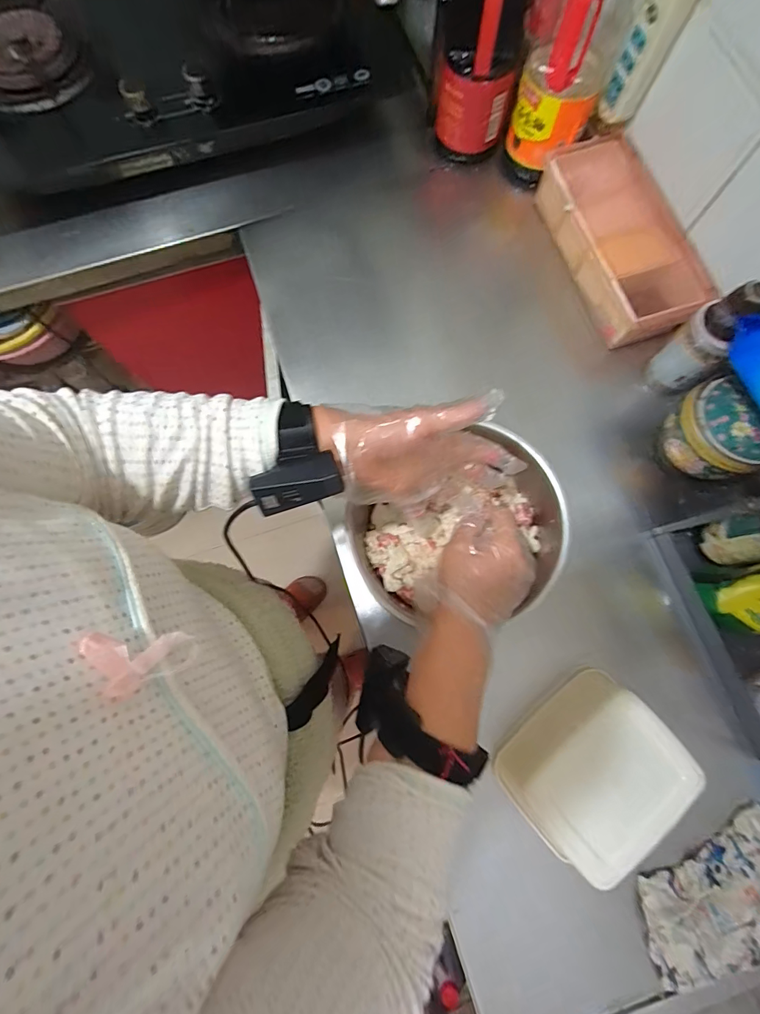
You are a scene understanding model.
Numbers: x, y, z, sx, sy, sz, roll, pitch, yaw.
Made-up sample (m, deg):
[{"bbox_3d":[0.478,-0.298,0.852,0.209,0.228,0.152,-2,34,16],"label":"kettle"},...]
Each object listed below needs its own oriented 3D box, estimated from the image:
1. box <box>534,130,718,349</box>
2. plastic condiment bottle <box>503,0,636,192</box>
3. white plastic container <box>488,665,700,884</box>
[{"bbox_3d":[0.356,-0.399,0.631,0.139,0.066,0.320,-16,77,-3],"label":"box"},{"bbox_3d":[0.262,-0.621,0.593,0.116,0.293,0.127,20,78,5],"label":"plastic condiment bottle"},{"bbox_3d":[0.237,0.295,0.473,0.178,0.084,0.133,-40,80,-8],"label":"white plastic container"}]

